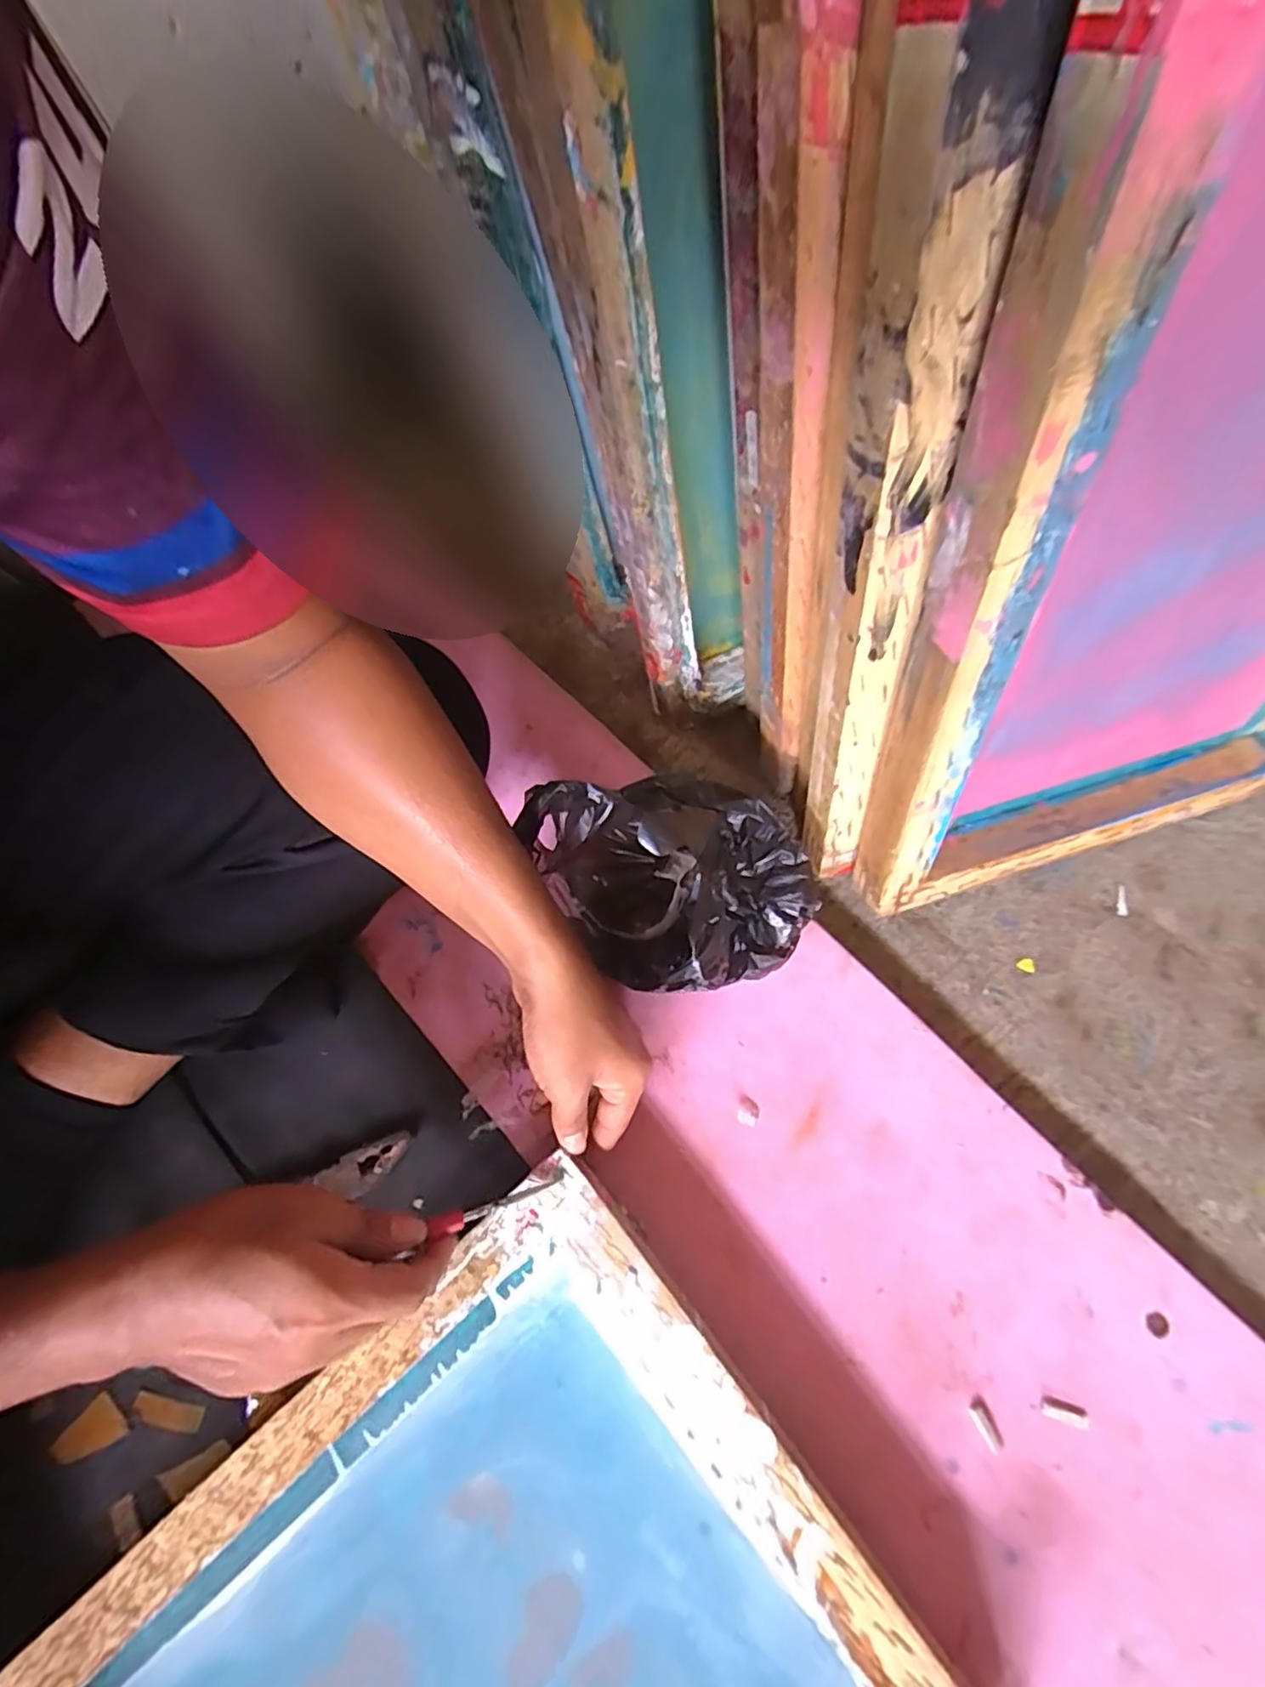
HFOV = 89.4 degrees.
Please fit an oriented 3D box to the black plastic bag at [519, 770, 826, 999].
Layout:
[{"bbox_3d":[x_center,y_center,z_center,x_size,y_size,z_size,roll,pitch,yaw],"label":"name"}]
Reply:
[{"bbox_3d":[0.022,0.032,0.449,0.198,0.126,0.138,-5,69,1],"label":"black plastic bag"}]

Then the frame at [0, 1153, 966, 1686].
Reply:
[{"bbox_3d":[-0.092,0.472,0.321,0.458,0.041,0.361,-39,72,-12],"label":"frame"}]

